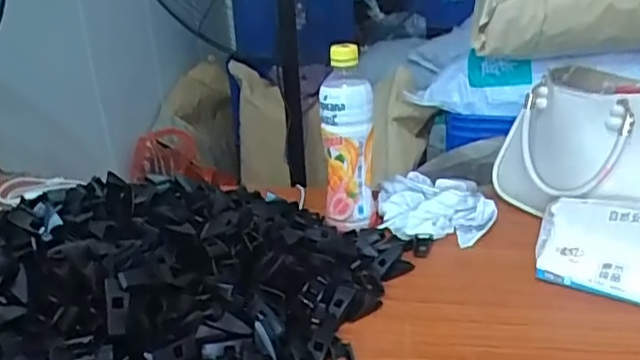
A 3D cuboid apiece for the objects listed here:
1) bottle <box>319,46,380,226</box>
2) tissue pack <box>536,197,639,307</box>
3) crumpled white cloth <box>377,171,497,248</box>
[{"bbox_3d":[0.036,-0.045,0.727,0.067,0.214,0.056,-3,22,0],"label":"bottle"},{"bbox_3d":[0.289,0.069,0.602,0.135,0.081,0.073,12,27,32],"label":"tissue pack"},{"bbox_3d":[0.143,0.029,0.769,0.133,0.045,0.127,0,23,6],"label":"crumpled white cloth"}]

